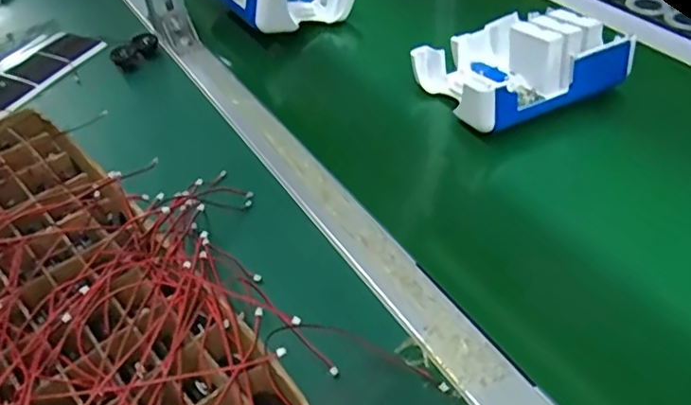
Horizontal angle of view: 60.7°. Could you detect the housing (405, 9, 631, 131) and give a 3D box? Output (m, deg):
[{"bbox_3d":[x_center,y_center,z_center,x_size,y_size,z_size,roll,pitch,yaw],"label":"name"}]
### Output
[{"bbox_3d":[0.170,-0.146,0.600,0.169,0.063,0.142,-23,47,-17],"label":"housing"}]

